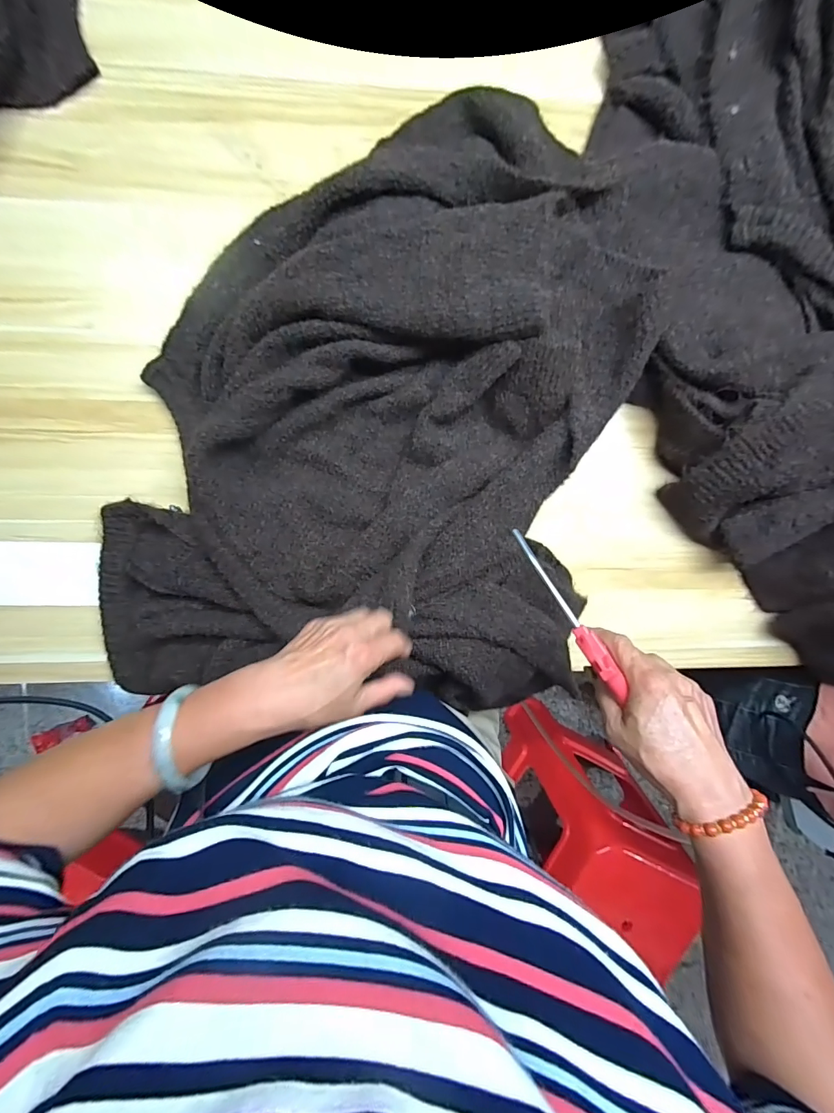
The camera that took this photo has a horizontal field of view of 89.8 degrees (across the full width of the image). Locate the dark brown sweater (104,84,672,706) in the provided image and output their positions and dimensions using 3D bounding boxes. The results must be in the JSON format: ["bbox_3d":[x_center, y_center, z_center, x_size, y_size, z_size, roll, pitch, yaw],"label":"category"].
[{"bbox_3d":[-0.053,-0.150,0.457,0.534,0.094,0.618,6,96,-5],"label":"dark brown sweater"}]

